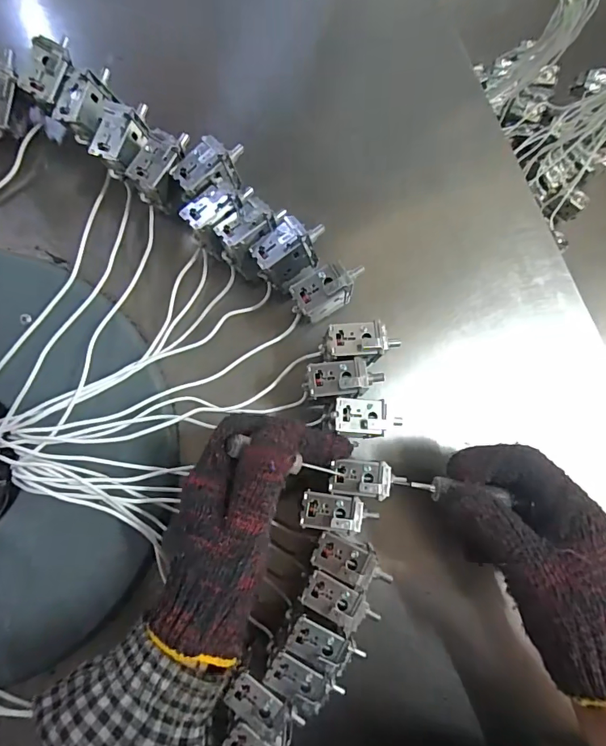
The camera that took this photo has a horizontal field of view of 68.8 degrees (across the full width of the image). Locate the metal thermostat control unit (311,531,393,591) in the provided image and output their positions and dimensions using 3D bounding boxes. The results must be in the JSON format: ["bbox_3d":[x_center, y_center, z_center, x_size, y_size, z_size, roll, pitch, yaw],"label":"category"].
[{"bbox_3d":[0.033,0.120,0.280,0.052,0.017,0.024,20,82,0],"label":"metal thermostat control unit"}]

